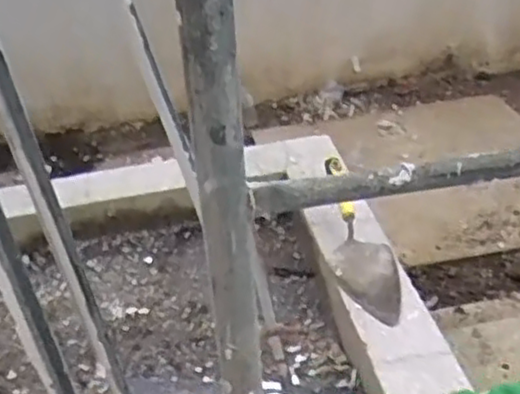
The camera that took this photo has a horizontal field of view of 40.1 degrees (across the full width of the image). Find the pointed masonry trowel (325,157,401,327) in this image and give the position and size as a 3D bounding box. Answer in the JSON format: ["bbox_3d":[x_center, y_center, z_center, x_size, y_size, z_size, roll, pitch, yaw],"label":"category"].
[{"bbox_3d":[0.160,0.071,1.141,0.101,0.074,0.326,-9,46,-5],"label":"pointed masonry trowel"}]

